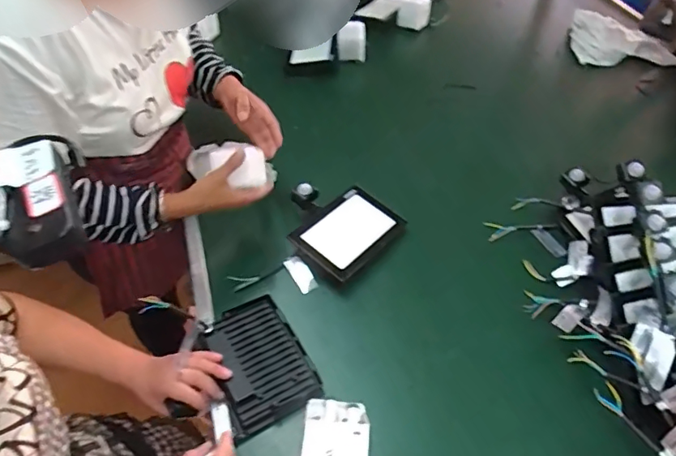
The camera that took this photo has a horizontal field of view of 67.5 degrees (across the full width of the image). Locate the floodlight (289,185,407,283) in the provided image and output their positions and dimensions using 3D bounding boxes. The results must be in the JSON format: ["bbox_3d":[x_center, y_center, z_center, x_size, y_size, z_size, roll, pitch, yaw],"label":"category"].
[{"bbox_3d":[-0.001,-0.013,0.896,0.187,0.047,0.180,33,57,25],"label":"floodlight"}]

